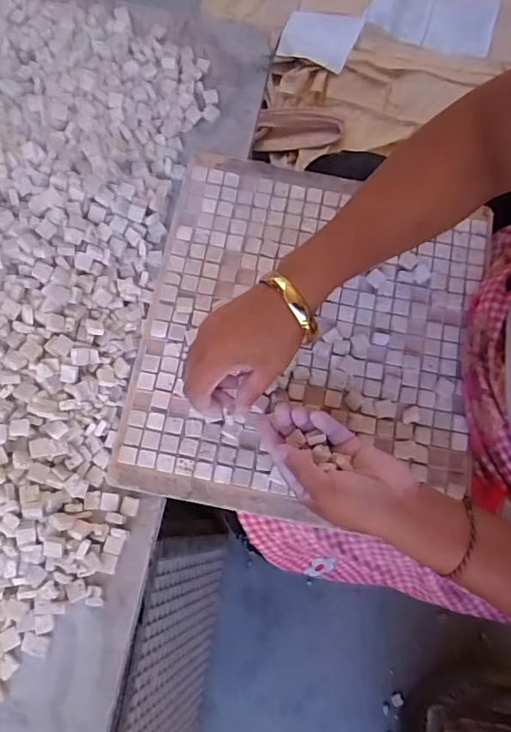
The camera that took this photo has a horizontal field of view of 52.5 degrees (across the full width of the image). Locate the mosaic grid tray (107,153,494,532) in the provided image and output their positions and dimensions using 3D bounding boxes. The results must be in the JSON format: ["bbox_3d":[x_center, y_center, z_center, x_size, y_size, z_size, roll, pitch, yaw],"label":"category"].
[{"bbox_3d":[0.052,-0.030,0.501,0.315,0.027,0.339,9,75,4],"label":"mosaic grid tray"}]

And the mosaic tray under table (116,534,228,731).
[{"bbox_3d":[-0.111,0.424,0.722,0.020,0.340,0.372,5,78,15],"label":"mosaic tray under table"}]

